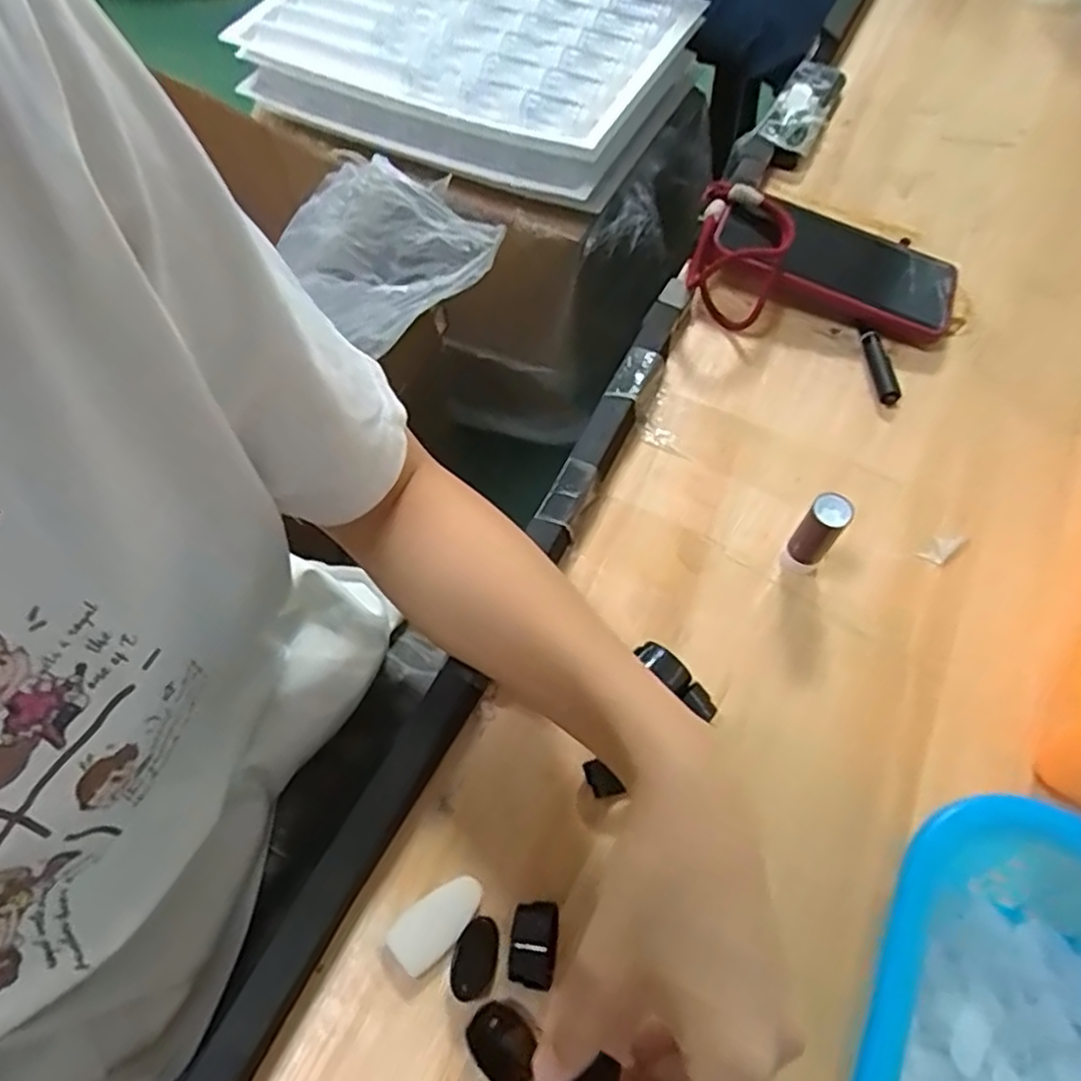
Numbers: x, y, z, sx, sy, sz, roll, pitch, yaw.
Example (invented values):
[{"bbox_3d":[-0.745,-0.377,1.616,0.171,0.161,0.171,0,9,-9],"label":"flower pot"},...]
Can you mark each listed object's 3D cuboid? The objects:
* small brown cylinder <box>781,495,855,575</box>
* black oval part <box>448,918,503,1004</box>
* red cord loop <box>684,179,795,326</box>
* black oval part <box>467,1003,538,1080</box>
[{"bbox_3d":[0.149,-0.002,0.388,0.020,0.062,0.019,39,70,19],"label":"small brown cylinder"},{"bbox_3d":[-0.028,0.188,0.317,0.020,0.014,0.033,19,65,11],"label":"black oval part"},{"bbox_3d":[0.135,-0.196,0.488,0.065,0.046,0.095,15,65,9],"label":"red cord loop"},{"bbox_3d":[-0.015,0.215,0.302,0.022,0.017,0.033,-42,69,-17],"label":"black oval part"}]

